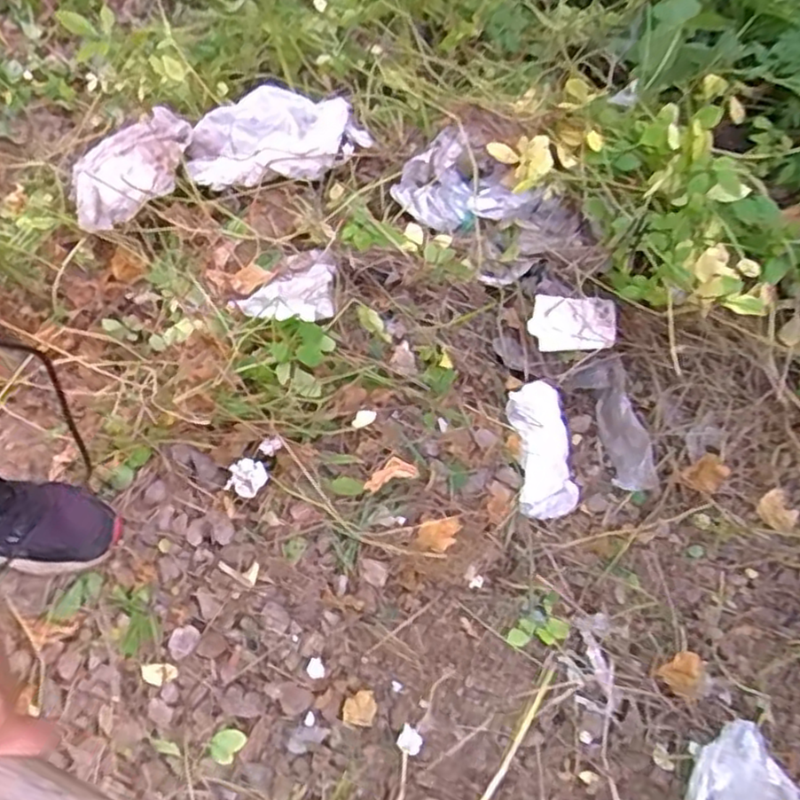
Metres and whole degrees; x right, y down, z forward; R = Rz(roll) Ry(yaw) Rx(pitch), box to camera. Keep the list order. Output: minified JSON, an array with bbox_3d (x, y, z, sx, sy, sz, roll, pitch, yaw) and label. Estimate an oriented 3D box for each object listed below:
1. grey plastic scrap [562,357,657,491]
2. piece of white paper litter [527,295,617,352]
[{"bbox_3d":[0.289,0.032,0.934,0.079,0.033,0.181,-15,60,-11],"label":"grey plastic scrap"},{"bbox_3d":[0.228,-0.099,0.922,0.124,0.023,0.071,2,81,-21],"label":"piece of white paper litter"}]

